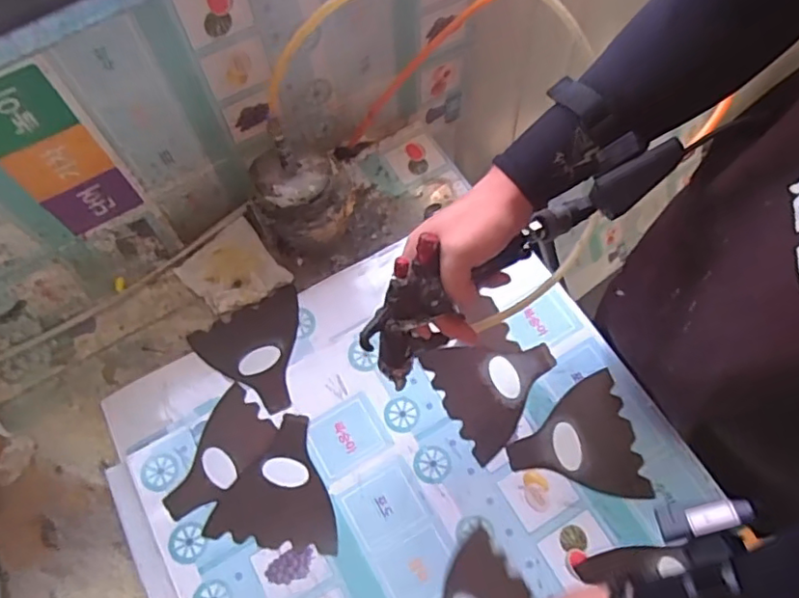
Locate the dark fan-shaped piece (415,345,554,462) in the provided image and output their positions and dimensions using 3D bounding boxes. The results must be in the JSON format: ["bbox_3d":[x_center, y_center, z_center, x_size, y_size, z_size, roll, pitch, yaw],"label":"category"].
[{"bbox_3d":[0.109,0.092,0.657,0.127,0.011,0.128,-28,70,-2],"label":"dark fan-shaped piece"}]

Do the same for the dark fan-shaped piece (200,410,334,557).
[{"bbox_3d":[-0.124,0.190,0.623,0.127,0.004,0.131,6,66,1],"label":"dark fan-shaped piece"}]

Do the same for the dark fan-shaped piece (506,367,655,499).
[{"bbox_3d":[0.181,0.152,0.621,0.129,0.004,0.127,-13,69,-2],"label":"dark fan-shaped piece"}]

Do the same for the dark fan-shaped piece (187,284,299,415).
[{"bbox_3d":[-0.159,0.065,0.677,0.127,0.009,0.129,-26,69,-9],"label":"dark fan-shaped piece"}]

